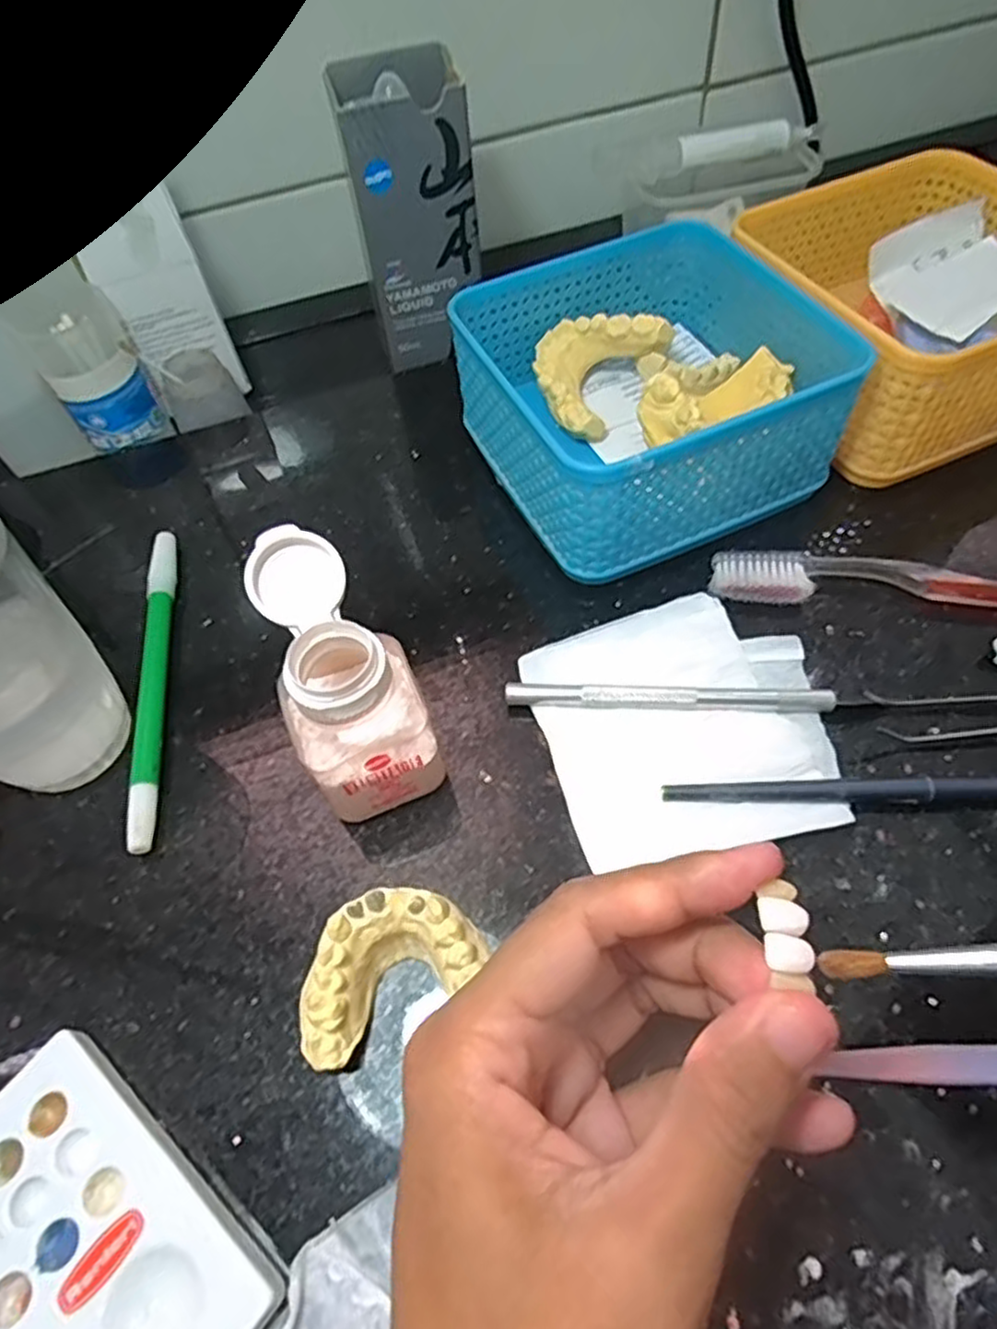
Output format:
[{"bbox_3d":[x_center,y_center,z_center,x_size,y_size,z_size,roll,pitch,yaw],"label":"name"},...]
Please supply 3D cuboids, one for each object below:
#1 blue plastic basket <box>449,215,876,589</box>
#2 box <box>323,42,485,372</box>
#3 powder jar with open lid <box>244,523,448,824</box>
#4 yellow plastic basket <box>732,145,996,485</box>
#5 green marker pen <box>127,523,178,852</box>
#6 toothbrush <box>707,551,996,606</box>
[{"bbox_3d":[0.061,-0.115,0.308,0.128,0.065,0.127,-23,57,-10],"label":"blue plastic basket"},{"bbox_3d":[-0.042,-0.219,0.356,0.058,0.125,0.053,-16,56,-6],"label":"box"},{"bbox_3d":[-0.048,0.005,0.231,0.041,0.076,0.065,-19,56,-8],"label":"powder jar with open lid"},{"bbox_3d":[0.186,-0.162,0.325,0.131,0.062,0.130,-22,57,-10],"label":"yellow plastic basket"},{"bbox_3d":[-0.134,0.004,0.280,0.009,0.012,0.143,-11,55,-3],"label":"green marker pen"},{"bbox_3d":[0.177,-0.030,0.272,0.185,0.012,0.021,5,56,8],"label":"toothbrush"}]

